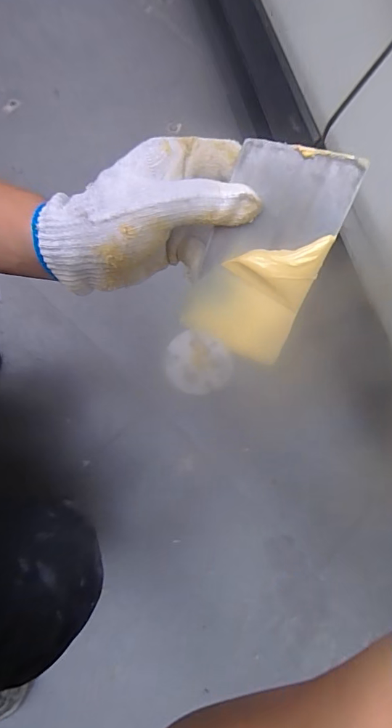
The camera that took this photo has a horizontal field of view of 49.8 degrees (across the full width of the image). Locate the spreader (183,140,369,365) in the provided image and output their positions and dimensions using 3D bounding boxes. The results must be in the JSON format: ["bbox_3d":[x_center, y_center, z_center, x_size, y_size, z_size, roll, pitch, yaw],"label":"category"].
[{"bbox_3d":[0.044,-0.071,0.275,0.072,0.007,0.135,26,115,10],"label":"spreader"}]

